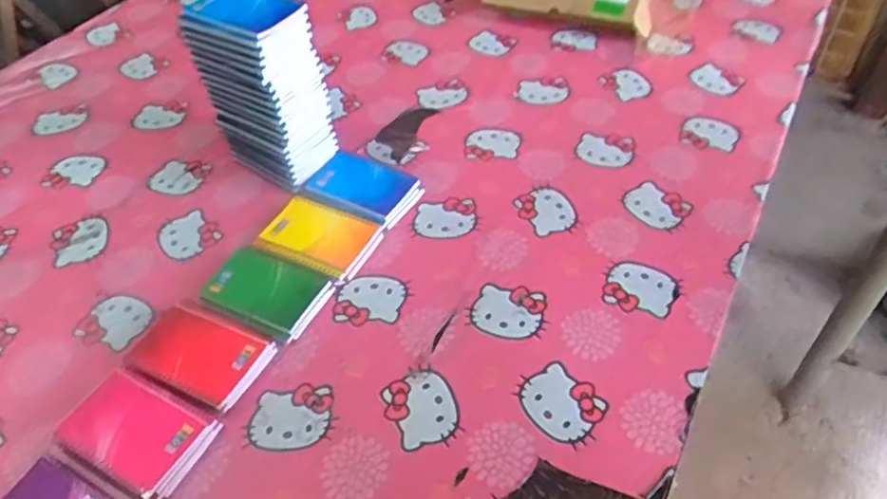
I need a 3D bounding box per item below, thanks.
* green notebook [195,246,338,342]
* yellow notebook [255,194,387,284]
[{"bbox_3d":[-0.207,0.049,0.760,0.136,0.024,0.100,19,51,21],"label":"green notebook"},{"bbox_3d":[-0.154,-0.014,0.813,0.140,0.018,0.094,19,51,21],"label":"yellow notebook"}]

